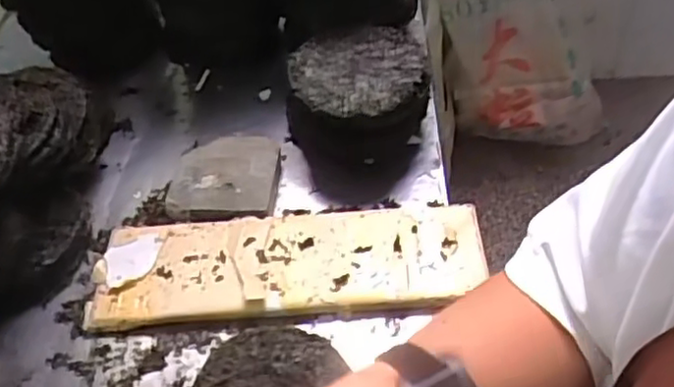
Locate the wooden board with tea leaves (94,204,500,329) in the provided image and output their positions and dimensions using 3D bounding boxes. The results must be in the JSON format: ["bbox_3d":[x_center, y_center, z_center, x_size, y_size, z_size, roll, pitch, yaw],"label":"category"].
[{"bbox_3d":[-0.062,0.088,0.889,0.495,0.032,0.154,-5,48,1],"label":"wooden board with tea leaves"}]

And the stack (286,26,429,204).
[{"bbox_3d":[0.035,-0.117,1.020,0.194,0.166,0.215,-1,48,5],"label":"stack"}]

